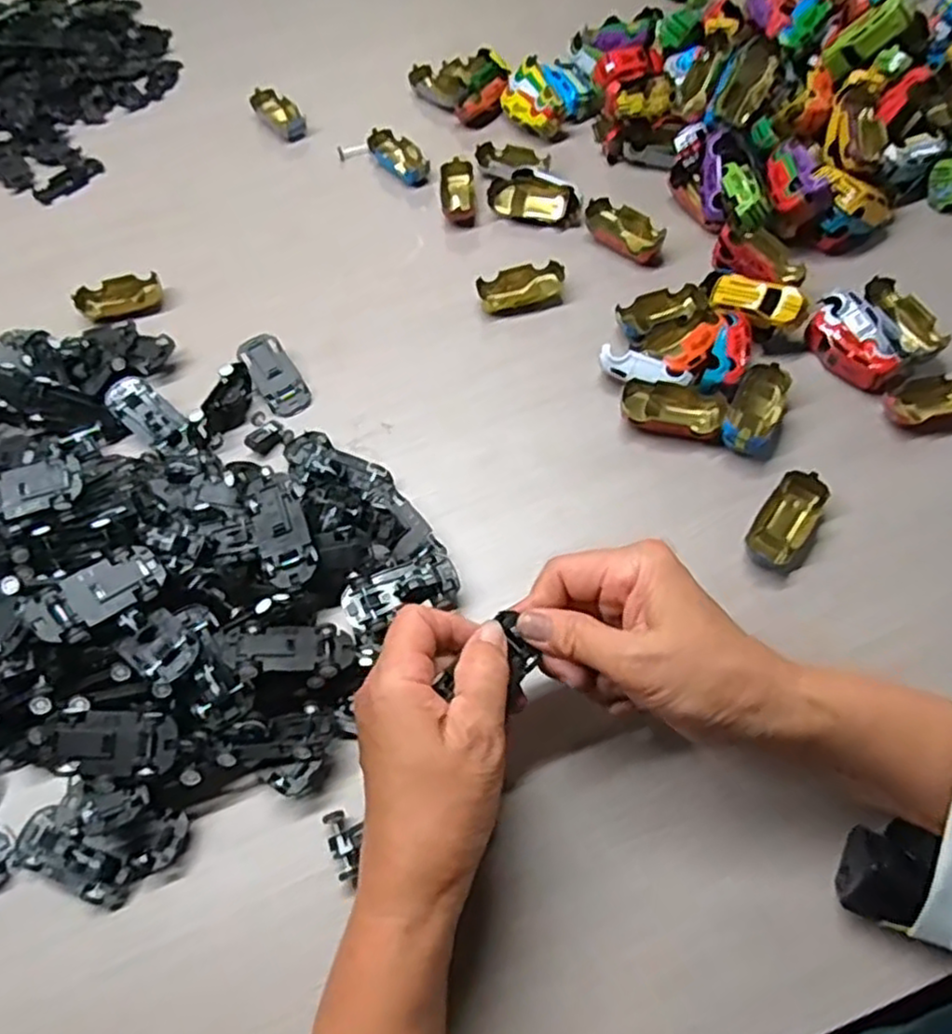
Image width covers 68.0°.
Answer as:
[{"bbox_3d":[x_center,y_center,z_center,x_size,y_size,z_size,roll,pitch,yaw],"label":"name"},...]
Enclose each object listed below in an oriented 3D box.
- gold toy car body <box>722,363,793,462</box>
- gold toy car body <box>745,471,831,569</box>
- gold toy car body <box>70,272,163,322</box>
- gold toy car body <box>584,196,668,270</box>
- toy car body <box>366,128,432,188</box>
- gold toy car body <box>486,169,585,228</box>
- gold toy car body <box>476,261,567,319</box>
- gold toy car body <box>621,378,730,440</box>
[{"bbox_3d":[0.181,-0.069,0.450,0.034,0.023,0.069,22,65,15],"label":"gold toy car body"},{"bbox_3d":[0.183,0.003,0.415,0.031,0.017,0.062,35,69,21],"label":"gold toy car body"},{"bbox_3d":[-0.273,-0.168,0.542,0.060,0.017,0.033,-15,61,-5],"label":"gold toy car body"},{"bbox_3d":[0.114,-0.218,0.541,0.070,0.018,0.032,38,70,22],"label":"gold toy car body"},{"bbox_3d":[-0.065,-0.309,0.601,0.029,0.018,0.056,-35,64,-15],"label":"toy car body"},{"bbox_3d":[0.049,-0.251,0.558,0.077,0.029,0.027,22,64,15],"label":"gold toy car body"},{"bbox_3d":[0.034,-0.170,0.524,0.064,0.018,0.032,-14,61,-4],"label":"gold toy car body"},{"bbox_3d":[0.127,-0.069,0.458,0.064,0.020,0.032,10,62,9],"label":"gold toy car body"}]

